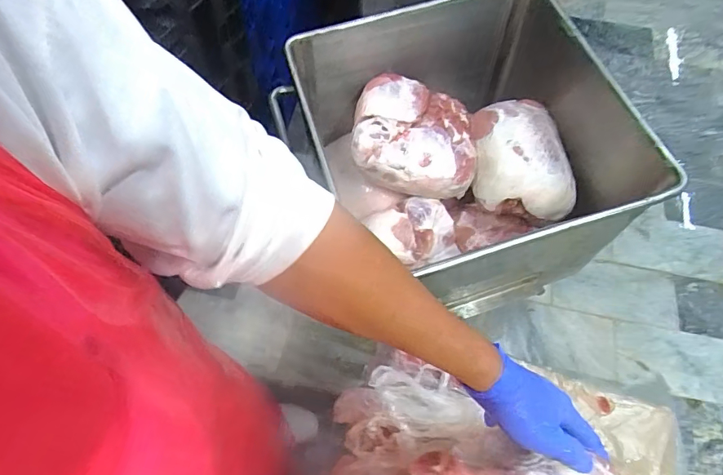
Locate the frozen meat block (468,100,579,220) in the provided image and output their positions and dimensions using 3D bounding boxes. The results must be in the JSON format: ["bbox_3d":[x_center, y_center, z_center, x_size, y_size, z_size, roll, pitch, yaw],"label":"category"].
[{"bbox_3d":[0.390,-0.197,1.143,0.225,0.125,0.296,-7,64,-5],"label":"frozen meat block"}]

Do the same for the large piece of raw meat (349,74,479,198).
[{"bbox_3d":[0.131,-0.248,1.155,0.299,0.149,0.265,5,63,1],"label":"large piece of raw meat"}]

